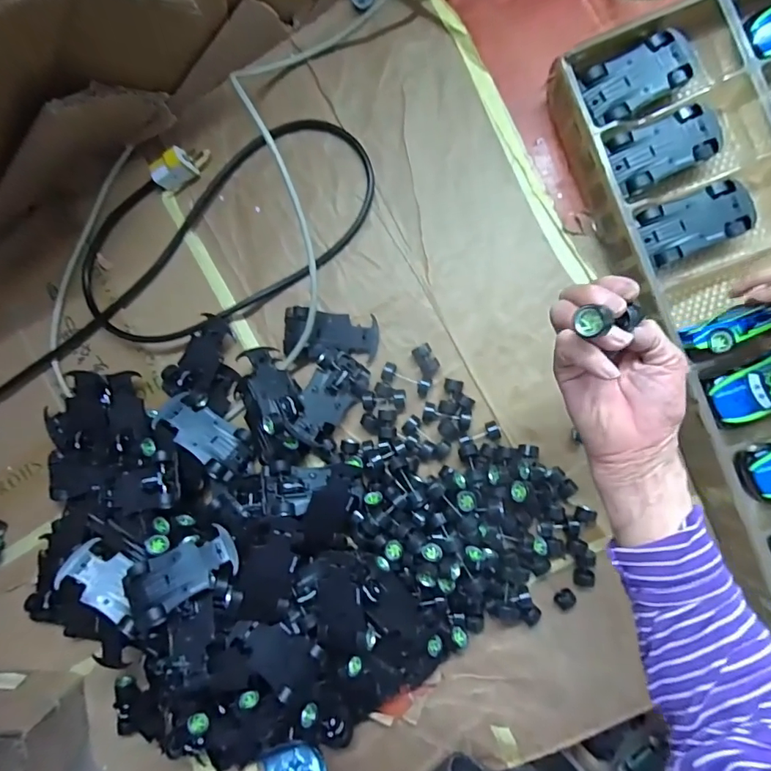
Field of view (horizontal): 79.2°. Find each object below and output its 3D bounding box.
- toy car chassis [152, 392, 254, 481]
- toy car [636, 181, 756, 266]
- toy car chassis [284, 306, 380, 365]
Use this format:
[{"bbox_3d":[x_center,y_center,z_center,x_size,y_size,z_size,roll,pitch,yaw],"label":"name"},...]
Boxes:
[{"bbox_3d":[-0.197,0.057,0.511,0.105,0.023,0.054,38,58,-1],"label":"toy car chassis"},{"bbox_3d":[0.301,-0.158,0.459,0.100,0.027,0.055,-20,86,7],"label":"toy car"},{"bbox_3d":[-0.061,-0.057,0.520,0.106,0.017,0.053,4,90,6],"label":"toy car chassis"}]

